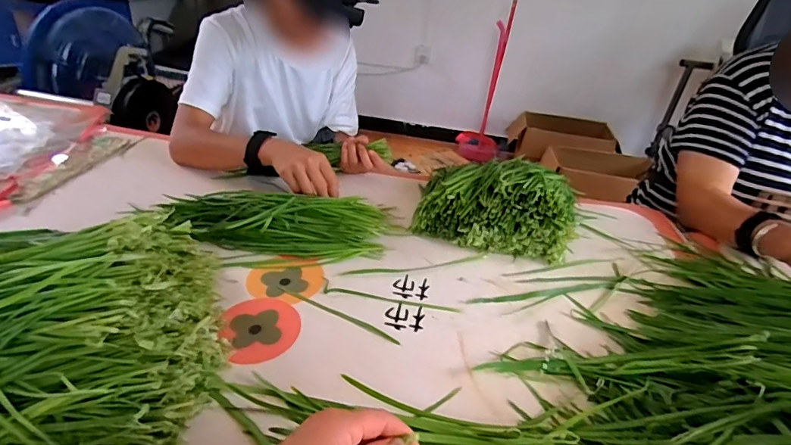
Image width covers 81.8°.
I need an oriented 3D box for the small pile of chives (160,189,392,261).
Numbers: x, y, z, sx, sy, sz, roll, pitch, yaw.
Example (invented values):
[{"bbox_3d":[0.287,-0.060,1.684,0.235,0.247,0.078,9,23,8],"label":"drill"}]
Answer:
[{"bbox_3d":[-0.174,-0.008,0.667,0.324,0.049,0.124,5,32,-1],"label":"small pile of chives"}]

